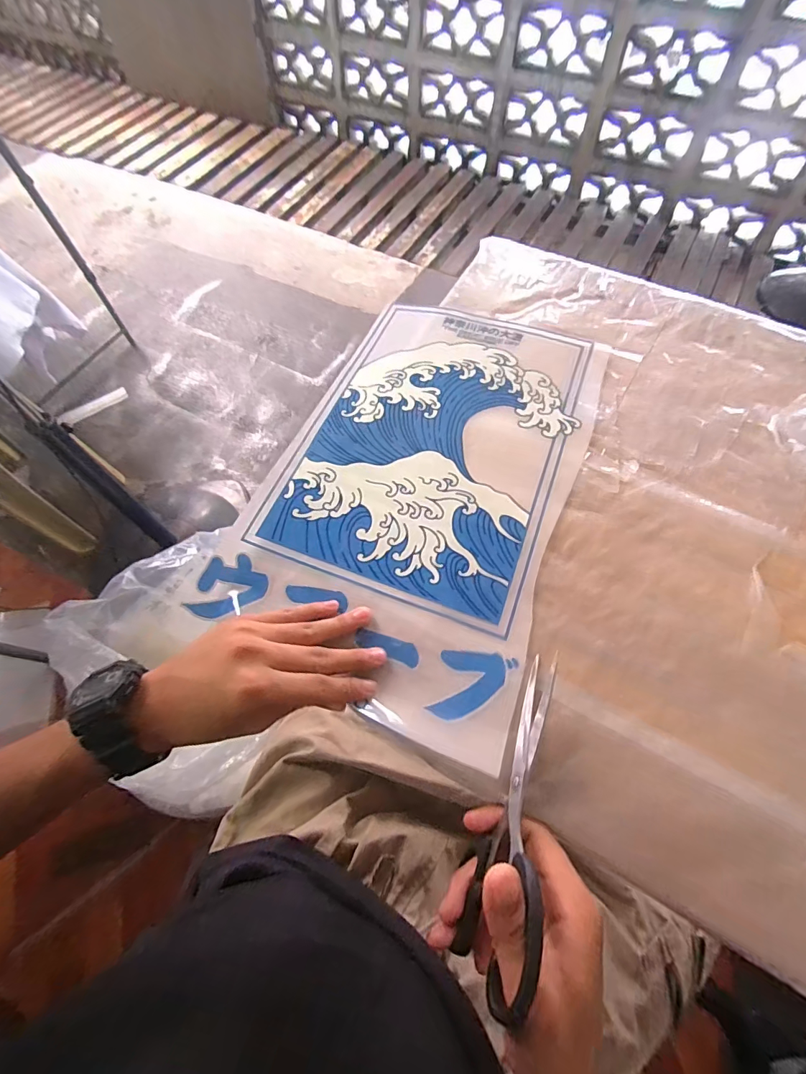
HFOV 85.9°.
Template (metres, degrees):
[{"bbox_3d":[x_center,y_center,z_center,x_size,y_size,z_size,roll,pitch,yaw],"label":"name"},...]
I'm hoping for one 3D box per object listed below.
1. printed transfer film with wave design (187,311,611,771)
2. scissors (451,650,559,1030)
[{"bbox_3d":[0.020,-0.061,0.389,0.252,0.010,0.411,20,66,11],"label":"printed transfer film with wave design"},{"bbox_3d":[0.070,0.163,0.272,0.025,0.086,0.184,17,58,8],"label":"scissors"}]

